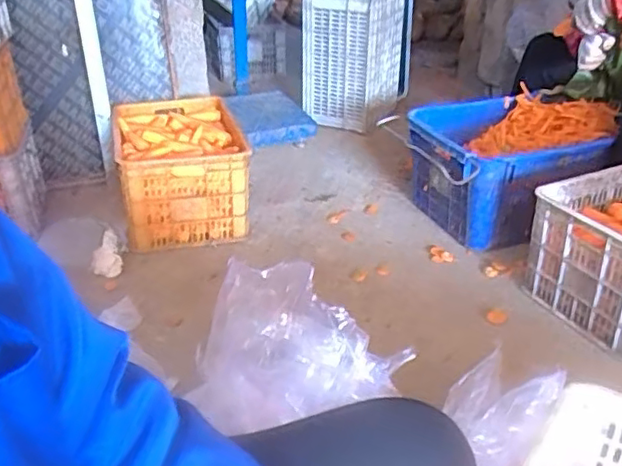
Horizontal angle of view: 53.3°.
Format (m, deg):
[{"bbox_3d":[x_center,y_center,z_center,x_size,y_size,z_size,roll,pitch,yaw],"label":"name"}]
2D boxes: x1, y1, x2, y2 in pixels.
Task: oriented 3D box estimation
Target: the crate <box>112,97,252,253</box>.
[{"bbox_3d":[-0.396,-0.197,1.901,0.360,0.264,0.546,-9,30,-13],"label":"crate"}]

